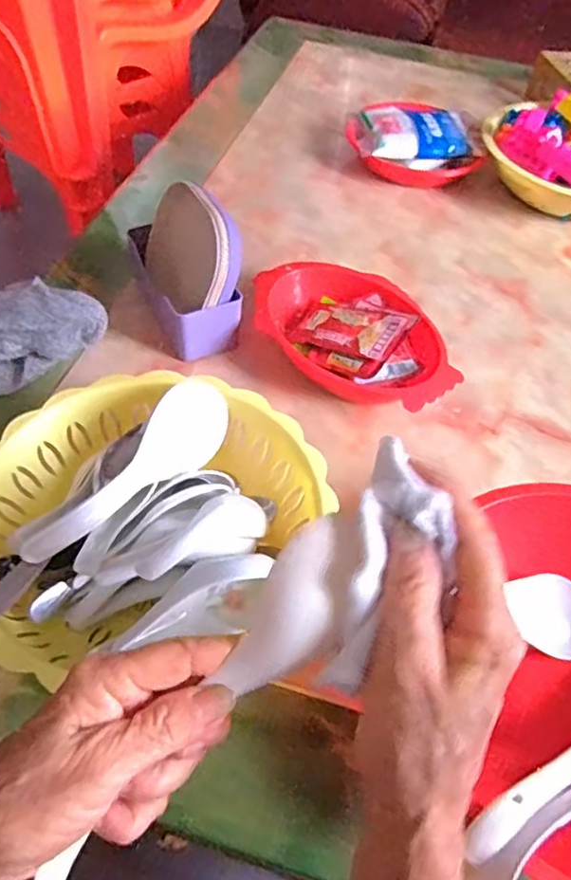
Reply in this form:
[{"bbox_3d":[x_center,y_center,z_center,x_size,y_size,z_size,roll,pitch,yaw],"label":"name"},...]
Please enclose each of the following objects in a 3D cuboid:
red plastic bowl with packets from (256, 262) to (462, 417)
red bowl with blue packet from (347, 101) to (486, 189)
[{"bbox_3d":[0.068,-0.100,0.611,0.219,0.053,0.140,38,58,23],"label":"red plastic bowl with packets"},{"bbox_3d":[0.174,-0.407,0.859,0.178,0.058,0.136,6,52,0],"label":"red bowl with blue packet"}]

